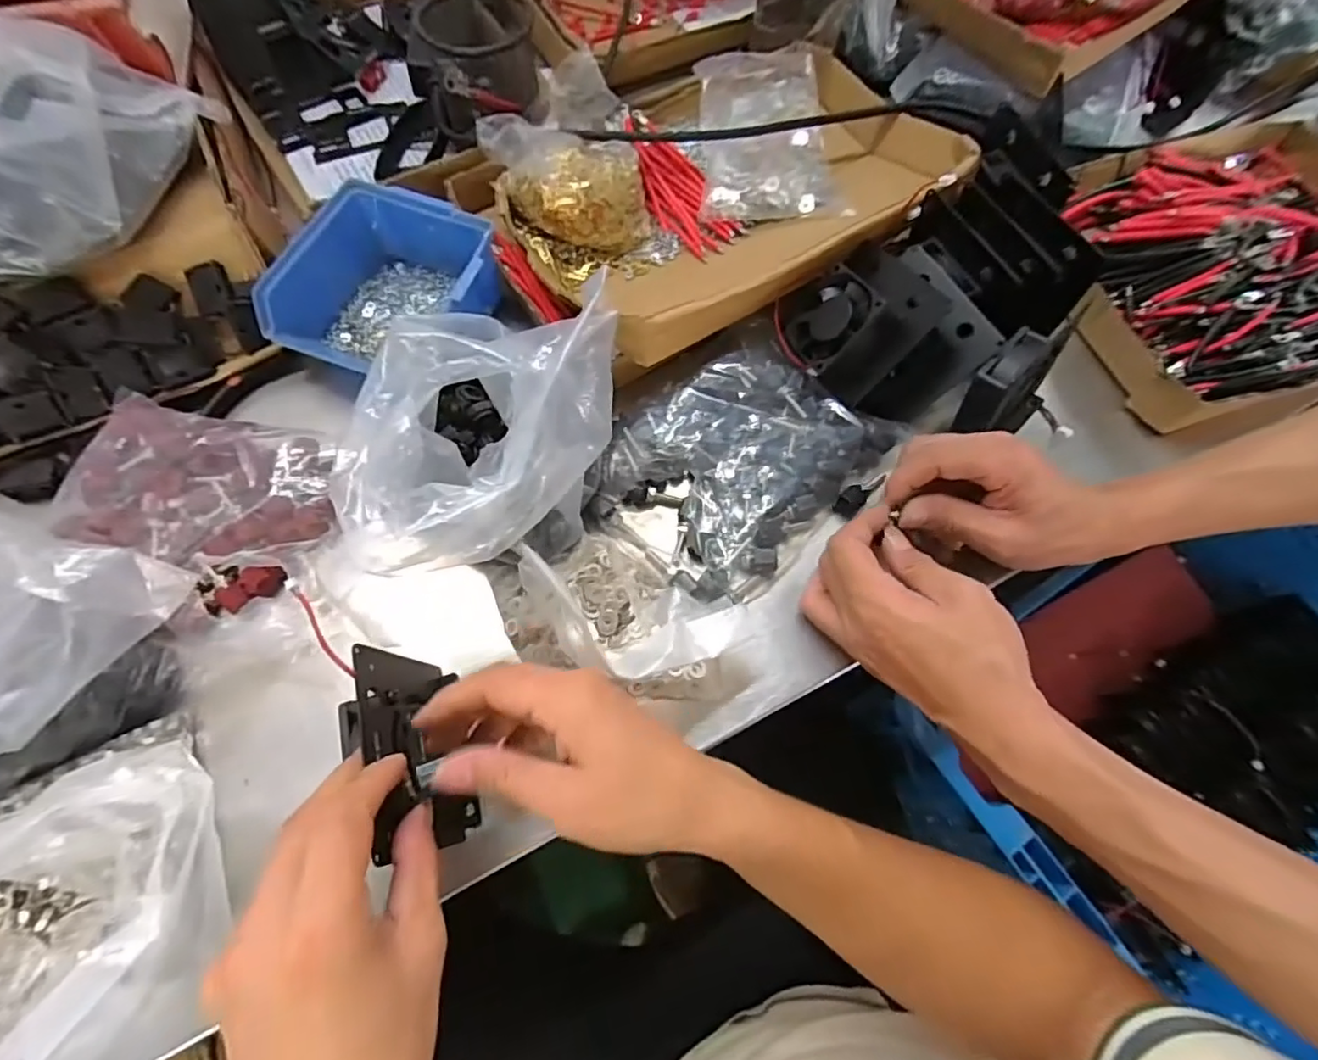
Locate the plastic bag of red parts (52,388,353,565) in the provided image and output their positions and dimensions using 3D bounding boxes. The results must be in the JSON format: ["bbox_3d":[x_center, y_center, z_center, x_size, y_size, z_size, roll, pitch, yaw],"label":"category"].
[{"bbox_3d":[-0.285,-0.030,0.383,0.155,0.032,0.100,8,68,2],"label":"plastic bag of red parts"}]

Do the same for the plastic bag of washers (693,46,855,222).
[{"bbox_3d":[0.089,-0.328,0.495,0.115,0.036,0.171,-3,68,-3],"label":"plastic bag of washers"}]

